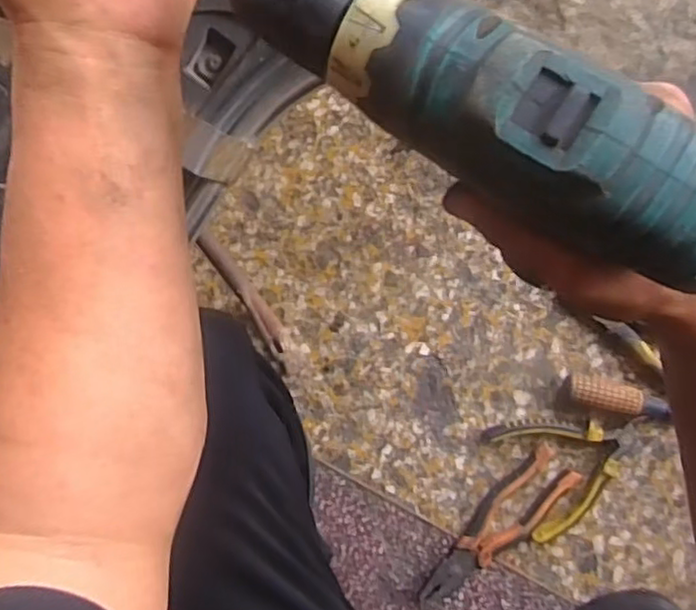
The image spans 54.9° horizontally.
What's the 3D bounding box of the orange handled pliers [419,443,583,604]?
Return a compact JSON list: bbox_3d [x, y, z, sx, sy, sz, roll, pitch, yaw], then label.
[{"bbox_3d":[0.142,0.222,0.662,0.050,0.018,0.192,45,97,7],"label":"orange handled pliers"}]

